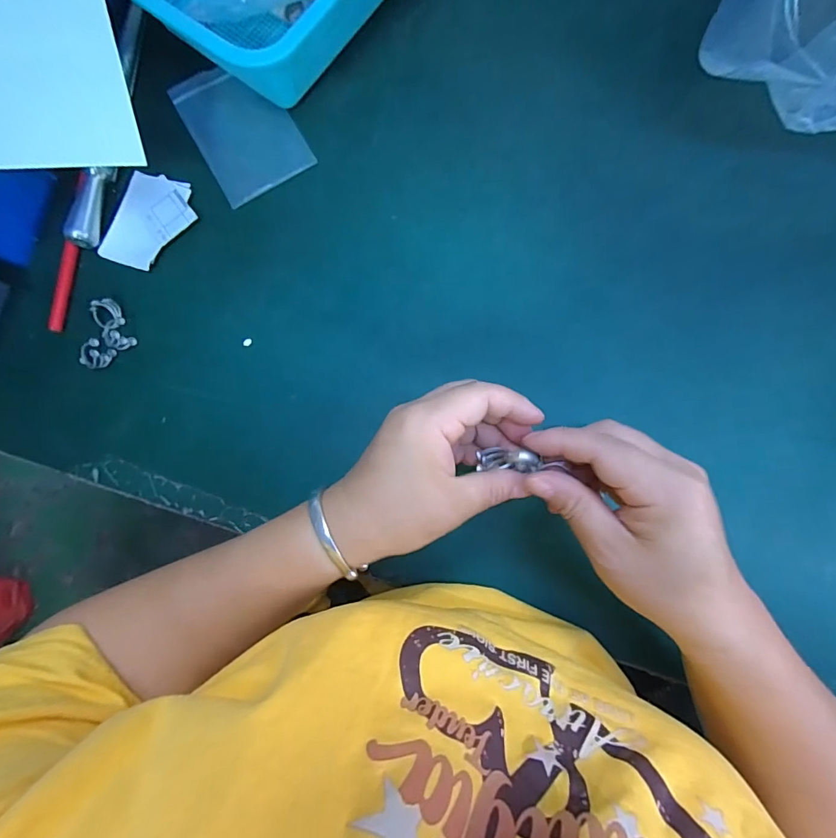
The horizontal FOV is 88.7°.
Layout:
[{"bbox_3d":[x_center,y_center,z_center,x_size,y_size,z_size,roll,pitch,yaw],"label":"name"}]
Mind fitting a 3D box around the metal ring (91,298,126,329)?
[{"bbox_3d":[-0.244,-0.081,0.335,0.018,0.013,0.024,-34,83,-1],"label":"metal ring"}]

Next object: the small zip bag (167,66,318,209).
[{"bbox_3d":[-0.147,-0.244,0.354,0.078,0.004,0.120,-30,83,-1],"label":"small zip bag"}]

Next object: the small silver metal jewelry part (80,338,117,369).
[{"bbox_3d":[-0.251,-0.049,0.333,0.019,0.014,0.023,34,86,6],"label":"small silver metal jewelry part"}]

